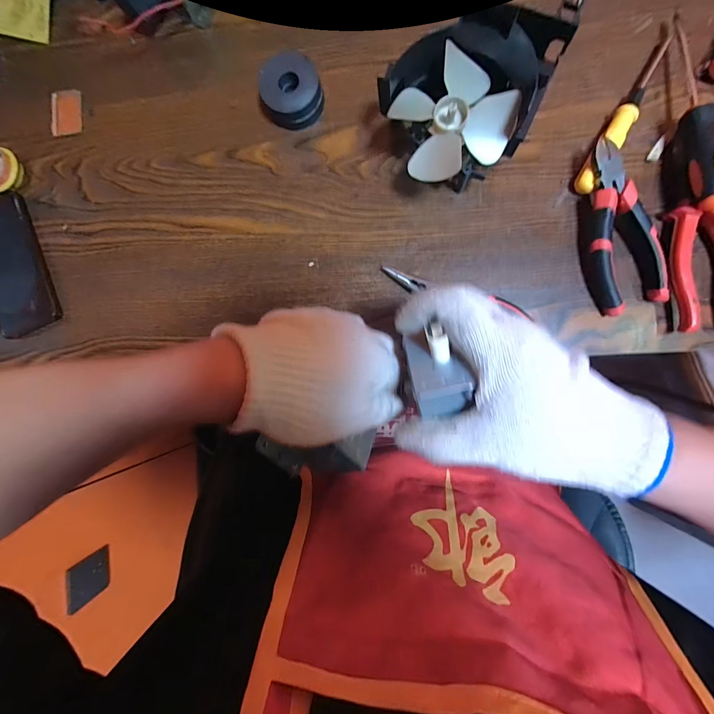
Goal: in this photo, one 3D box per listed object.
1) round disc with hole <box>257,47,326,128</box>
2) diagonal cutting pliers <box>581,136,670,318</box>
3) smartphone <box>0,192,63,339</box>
[{"bbox_3d":[-0.069,-0.273,0.345,0.063,0.030,0.061,0,91,6],"label":"round disc with hole"},{"bbox_3d":[0.244,-0.120,0.321,0.059,0.029,0.152,-20,89,6],"label":"diagonal cutting pliers"},{"bbox_3d":[-0.406,-0.110,0.394,0.074,0.011,0.158,-18,90,-8],"label":"smartphone"}]

